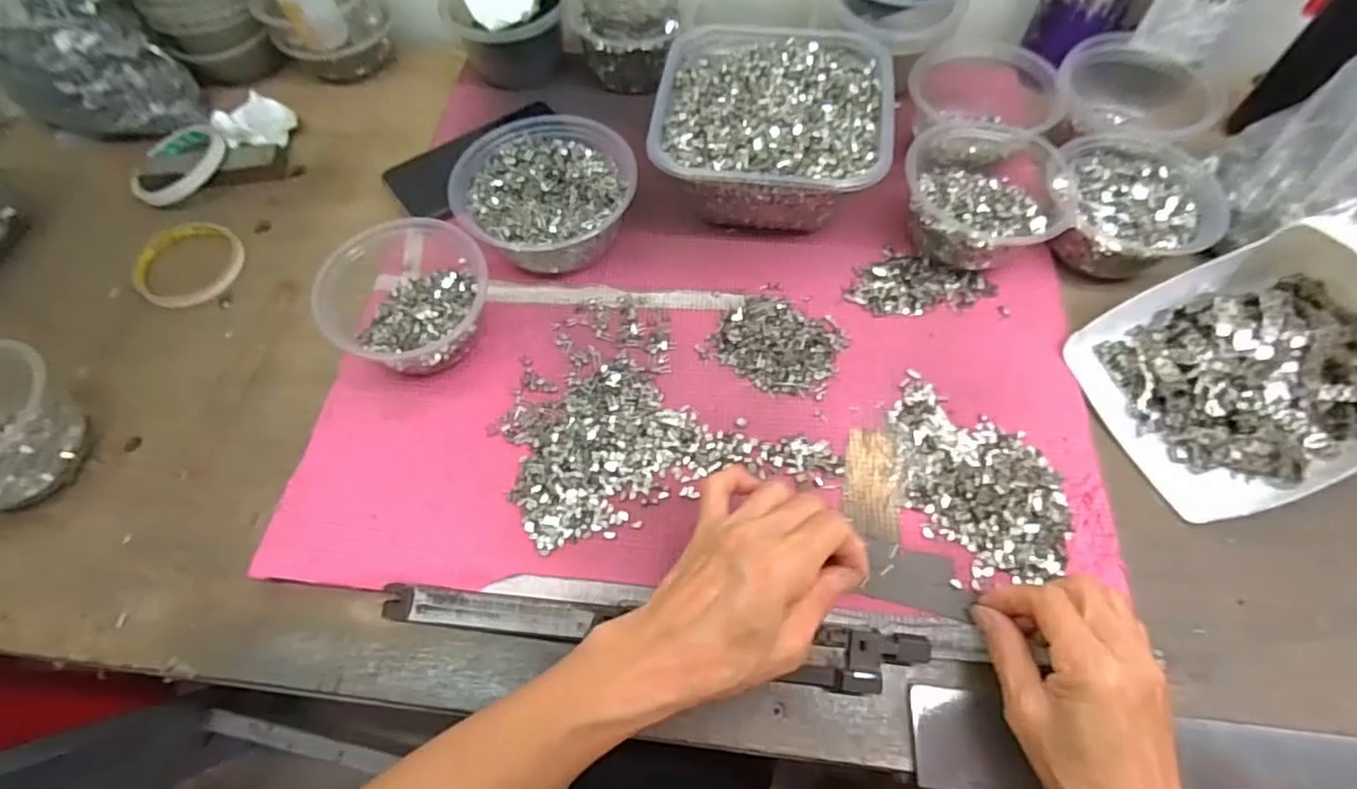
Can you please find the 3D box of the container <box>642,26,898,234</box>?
[{"bbox_3d":[0.074,-0.211,0.506,0.171,0.081,0.175,6,63,6],"label":"container"}]

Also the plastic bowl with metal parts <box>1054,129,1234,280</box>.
[{"bbox_3d":[0.343,-0.143,0.476,0.099,0.044,0.120,8,63,7],"label":"plastic bowl with metal parts"}]

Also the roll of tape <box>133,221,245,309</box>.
[{"bbox_3d":[-0.409,-0.111,0.523,0.083,0.010,0.087,-1,62,2],"label":"roll of tape"}]

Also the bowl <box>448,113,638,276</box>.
[{"bbox_3d":[-0.100,-0.150,0.493,0.133,0.062,0.121,-1,62,2],"label":"bowl"}]

